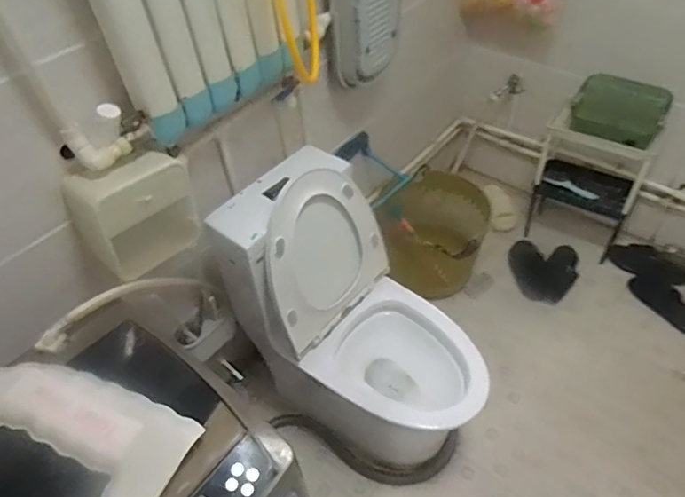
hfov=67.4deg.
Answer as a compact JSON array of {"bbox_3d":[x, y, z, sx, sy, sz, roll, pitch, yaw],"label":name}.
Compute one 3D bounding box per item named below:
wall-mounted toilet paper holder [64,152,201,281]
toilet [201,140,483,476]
[{"bbox_3d":[-0.401,-0.065,1.010,0.224,0.211,0.117,-27,51,-19],"label":"wall-mounted toilet paper holder"},{"bbox_3d":[0.059,0.207,1.307,0.610,0.745,0.376,31,57,29],"label":"toilet"}]

